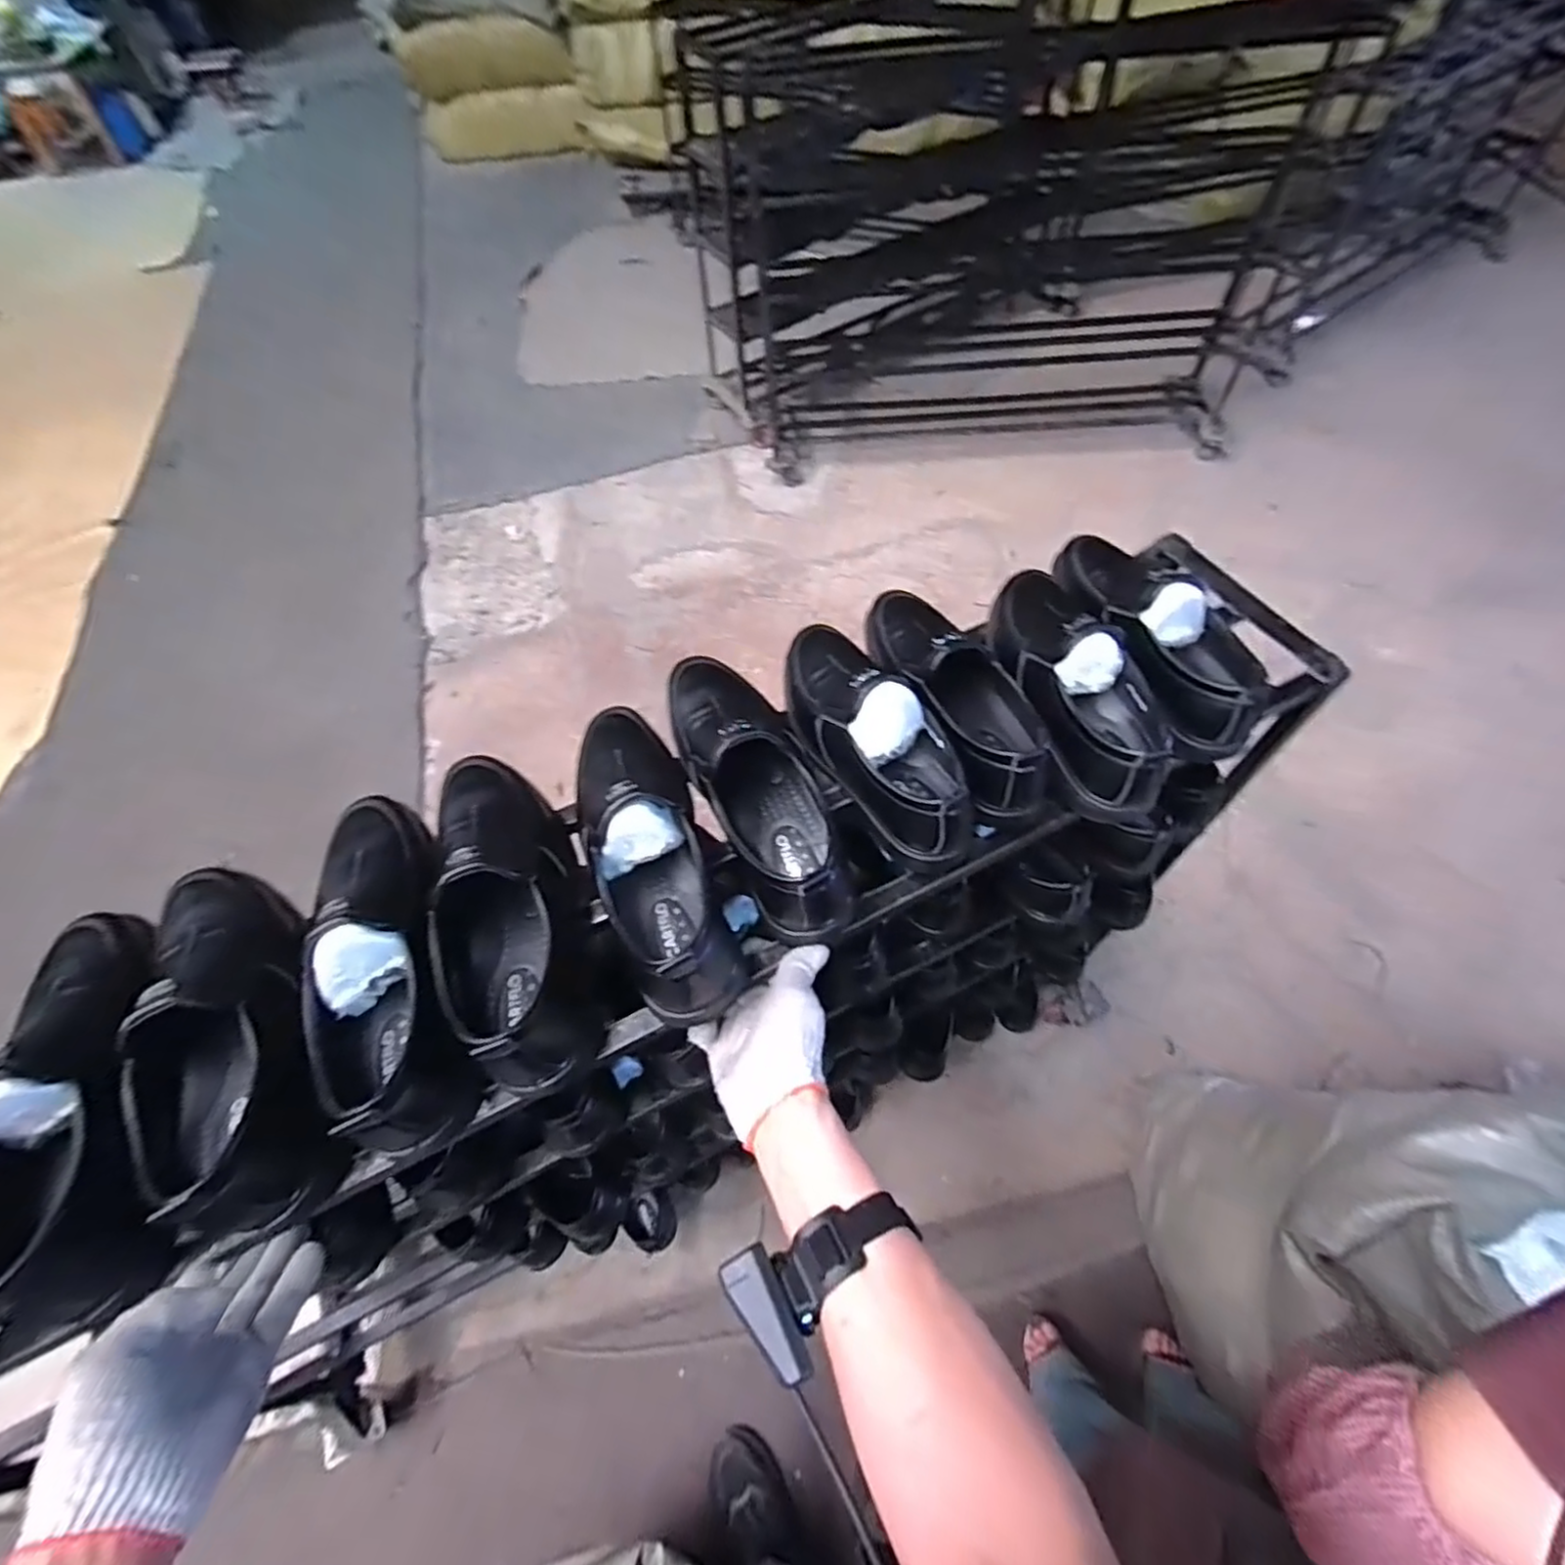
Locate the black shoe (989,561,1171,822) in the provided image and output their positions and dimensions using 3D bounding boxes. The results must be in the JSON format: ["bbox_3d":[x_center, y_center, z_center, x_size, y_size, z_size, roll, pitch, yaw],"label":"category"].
[{"bbox_3d":[0.259,-0.094,0.623,0.096,0.082,0.261,-9,60,-1],"label":"black shoe"}]

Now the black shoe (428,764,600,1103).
[{"bbox_3d":[-0.220,0.093,0.549,0.113,0.108,0.278,-28,62,-11],"label":"black shoe"}]

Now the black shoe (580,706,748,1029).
[{"bbox_3d":[-0.110,0.046,0.563,0.080,0.104,0.276,-18,60,-8],"label":"black shoe"}]

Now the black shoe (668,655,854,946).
[{"bbox_3d":[-0.024,-0.007,0.593,0.094,0.092,0.286,-22,61,-8],"label":"black shoe"}]

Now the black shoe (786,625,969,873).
[{"bbox_3d":[0.074,-0.046,0.609,0.090,0.084,0.257,-28,62,-12],"label":"black shoe"}]

